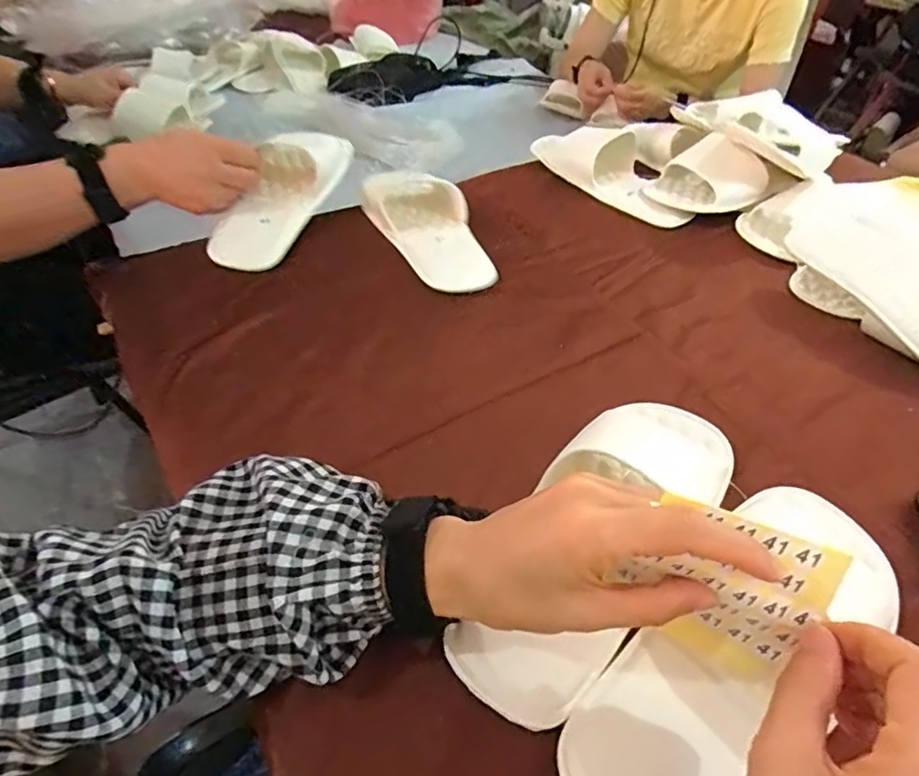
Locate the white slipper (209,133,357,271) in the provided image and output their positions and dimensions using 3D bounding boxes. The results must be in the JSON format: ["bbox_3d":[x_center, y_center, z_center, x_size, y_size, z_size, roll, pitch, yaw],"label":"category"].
[{"bbox_3d":[-0.194,-0.213,0.606,0.081,0.051,0.219,15,61,14],"label":"white slipper"}]

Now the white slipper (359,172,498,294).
[{"bbox_3d":[-0.038,-0.179,0.610,0.099,0.043,0.202,-19,49,-18],"label":"white slipper"}]

